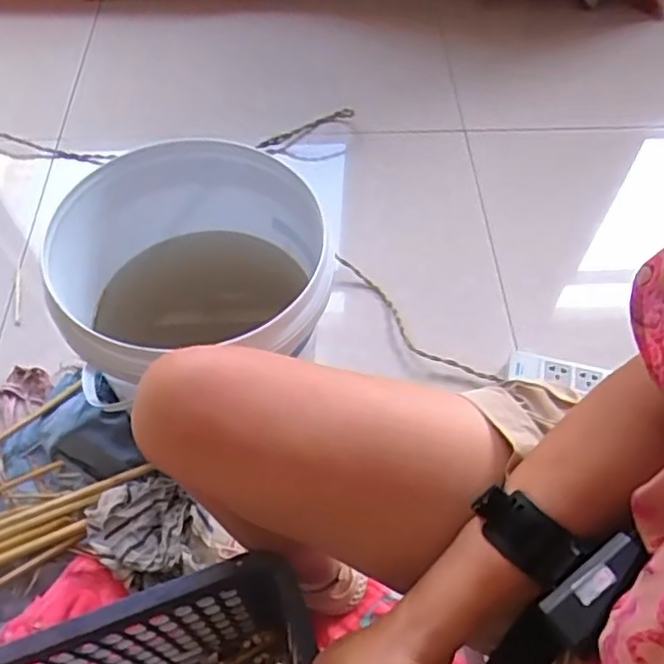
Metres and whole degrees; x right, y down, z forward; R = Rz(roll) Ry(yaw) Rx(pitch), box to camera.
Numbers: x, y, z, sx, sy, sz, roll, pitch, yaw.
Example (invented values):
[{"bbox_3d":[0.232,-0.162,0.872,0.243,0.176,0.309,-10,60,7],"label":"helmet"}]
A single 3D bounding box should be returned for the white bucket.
[{"bbox_3d":[-0.151,-0.002,0.794,0.276,0.347,0.291,0,55,0],"label":"white bucket"}]

